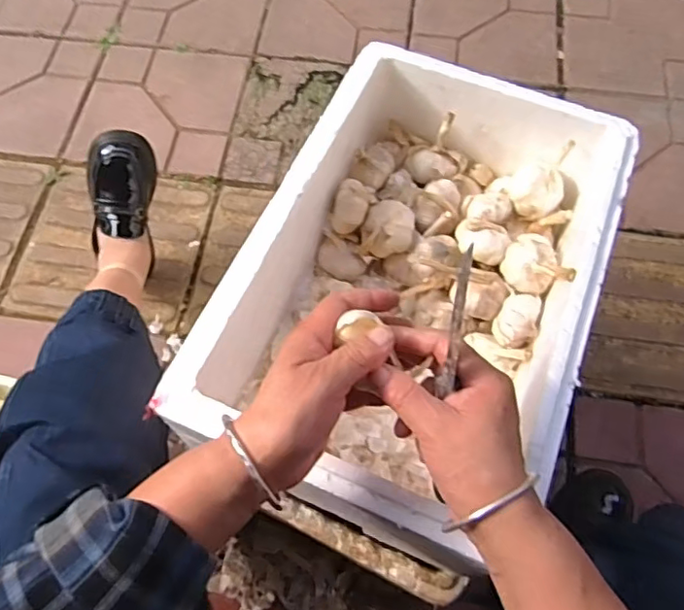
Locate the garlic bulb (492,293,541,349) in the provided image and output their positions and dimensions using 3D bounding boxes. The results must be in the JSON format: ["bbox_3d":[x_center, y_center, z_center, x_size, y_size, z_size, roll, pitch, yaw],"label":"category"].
[{"bbox_3d":[0.171,0.013,0.560,0.039,0.032,0.054,15,70,6],"label":"garlic bulb"}]

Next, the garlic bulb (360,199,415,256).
[{"bbox_3d":[0.049,-0.085,0.611,0.052,0.041,0.057,0,69,0],"label":"garlic bulb"}]

